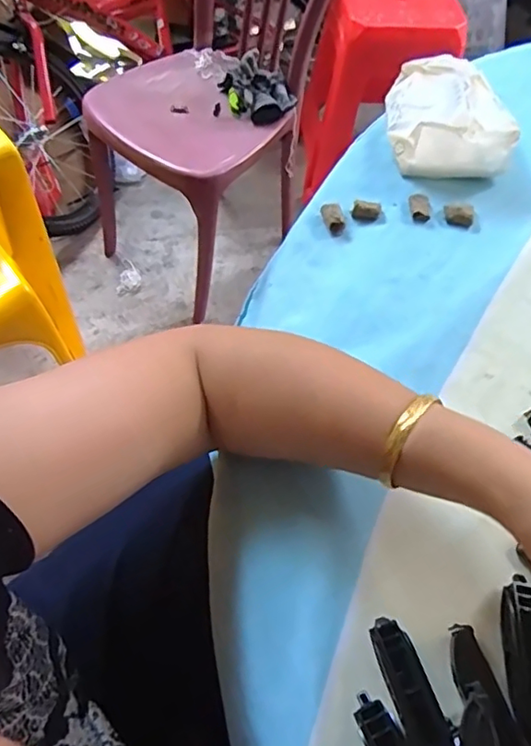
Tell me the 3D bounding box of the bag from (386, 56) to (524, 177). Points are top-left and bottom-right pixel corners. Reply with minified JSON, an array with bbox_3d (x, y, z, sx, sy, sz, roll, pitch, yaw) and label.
[{"bbox_3d":[0.170,-0.243,0.529,0.111,0.039,0.145,7,59,2],"label":"bag"}]

